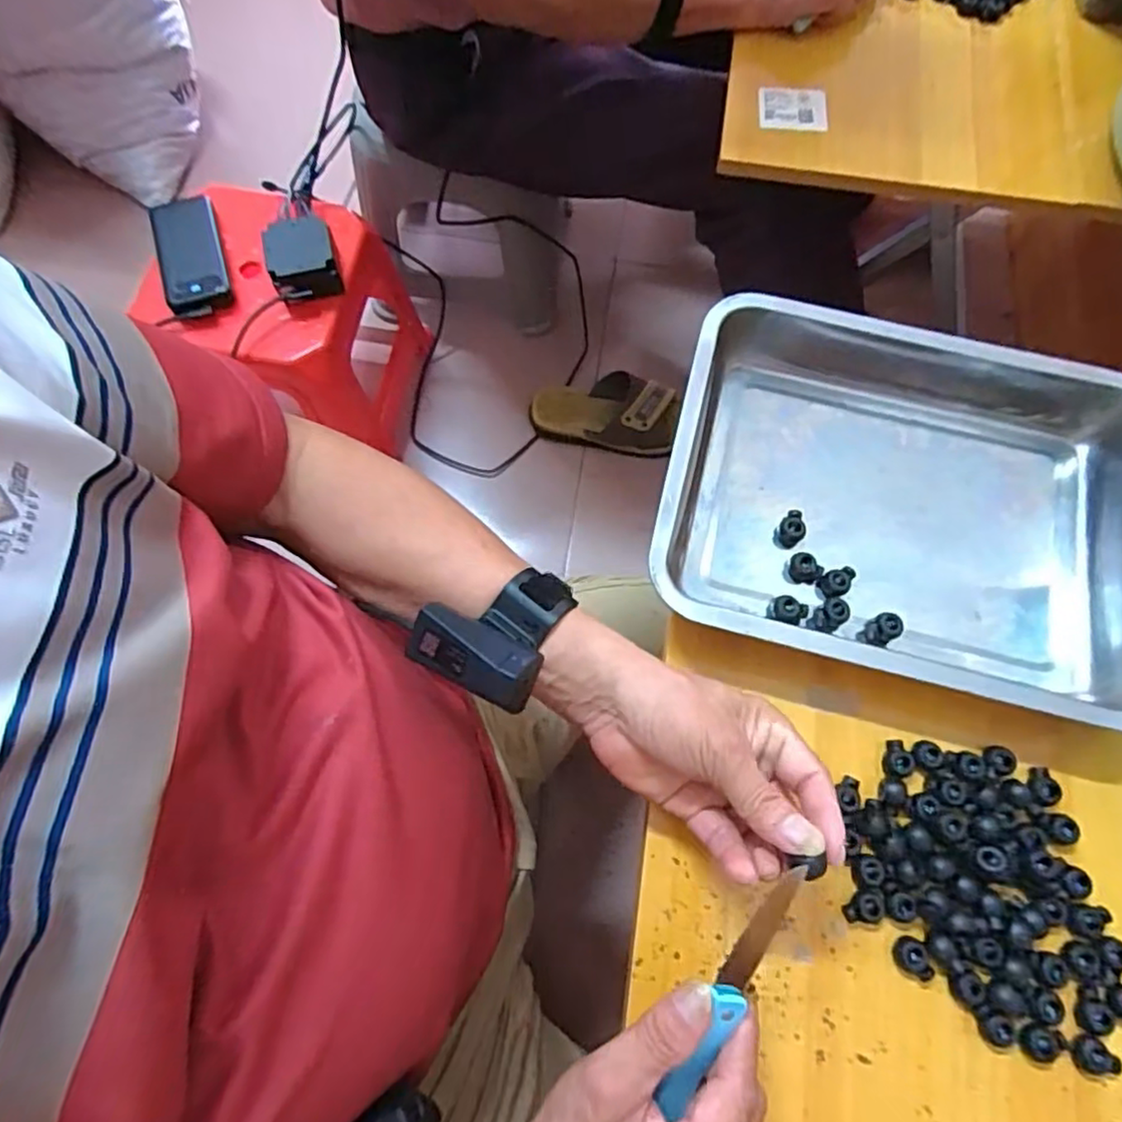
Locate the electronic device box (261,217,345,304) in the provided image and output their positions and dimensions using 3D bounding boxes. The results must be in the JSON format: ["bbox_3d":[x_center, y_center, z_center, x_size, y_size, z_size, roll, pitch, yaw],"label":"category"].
[{"bbox_3d":[-0.299,-0.349,0.766,0.077,0.057,0.086,-15,72,-6],"label":"electronic device box"}]

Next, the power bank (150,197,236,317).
[{"bbox_3d":[-0.433,-0.355,0.773,0.069,0.021,0.157,-19,73,-7],"label":"power bank"}]

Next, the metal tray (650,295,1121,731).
[{"bbox_3d":[0.228,-0.040,0.434,0.310,0.046,0.240,14,72,4],"label":"metal tray"}]

